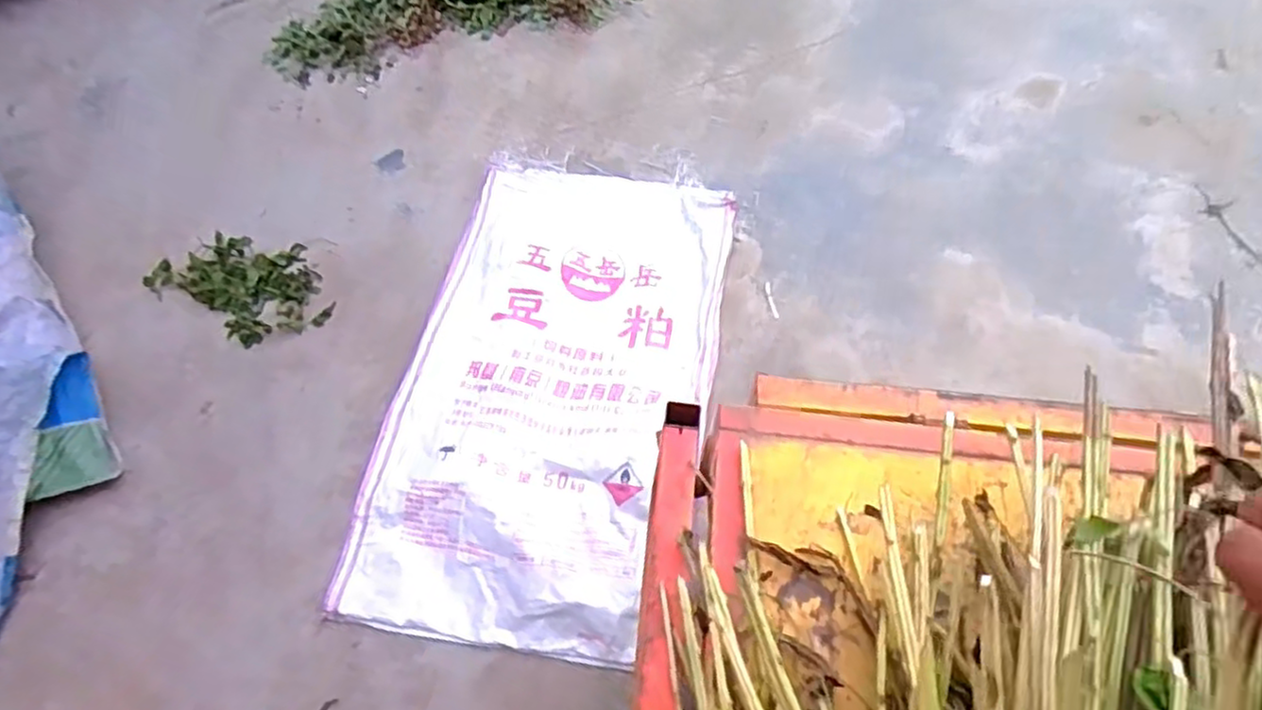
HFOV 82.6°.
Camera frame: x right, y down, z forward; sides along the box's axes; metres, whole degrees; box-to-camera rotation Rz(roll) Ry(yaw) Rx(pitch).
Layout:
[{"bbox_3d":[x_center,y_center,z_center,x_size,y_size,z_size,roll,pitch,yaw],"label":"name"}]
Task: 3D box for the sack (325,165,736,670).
[{"bbox_3d":[-0.153,0.034,1.448,0.608,0.029,1.040,8,63,7],"label":"sack"}]

